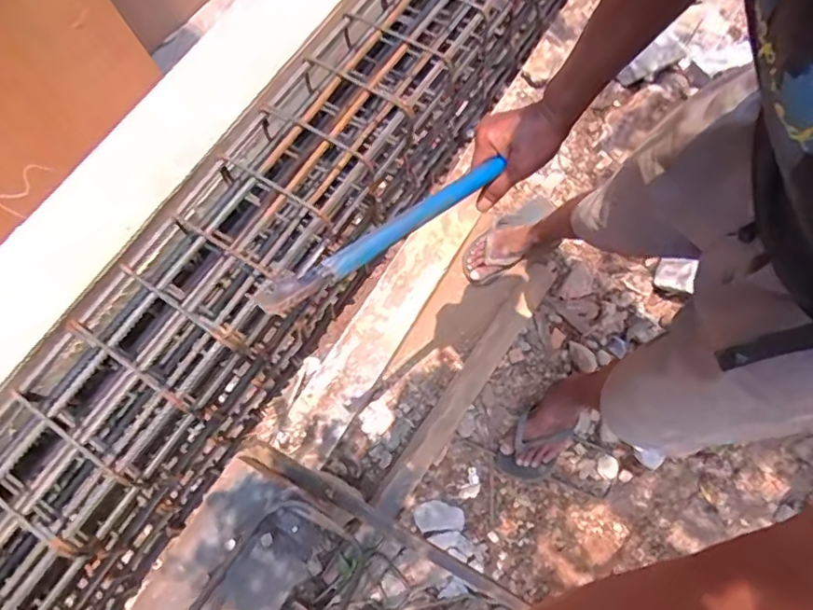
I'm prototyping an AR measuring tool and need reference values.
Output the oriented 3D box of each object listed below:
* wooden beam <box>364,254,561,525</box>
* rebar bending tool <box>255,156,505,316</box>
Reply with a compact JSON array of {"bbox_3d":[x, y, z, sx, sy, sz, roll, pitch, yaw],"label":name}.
[{"bbox_3d":[0.147,0.182,1.342,0.068,0.042,0.706,35,76,9],"label":"wooden beam"},{"bbox_3d":[-0.014,-0.076,0.568,0.308,0.019,0.025,-35,76,-29],"label":"rebar bending tool"}]

